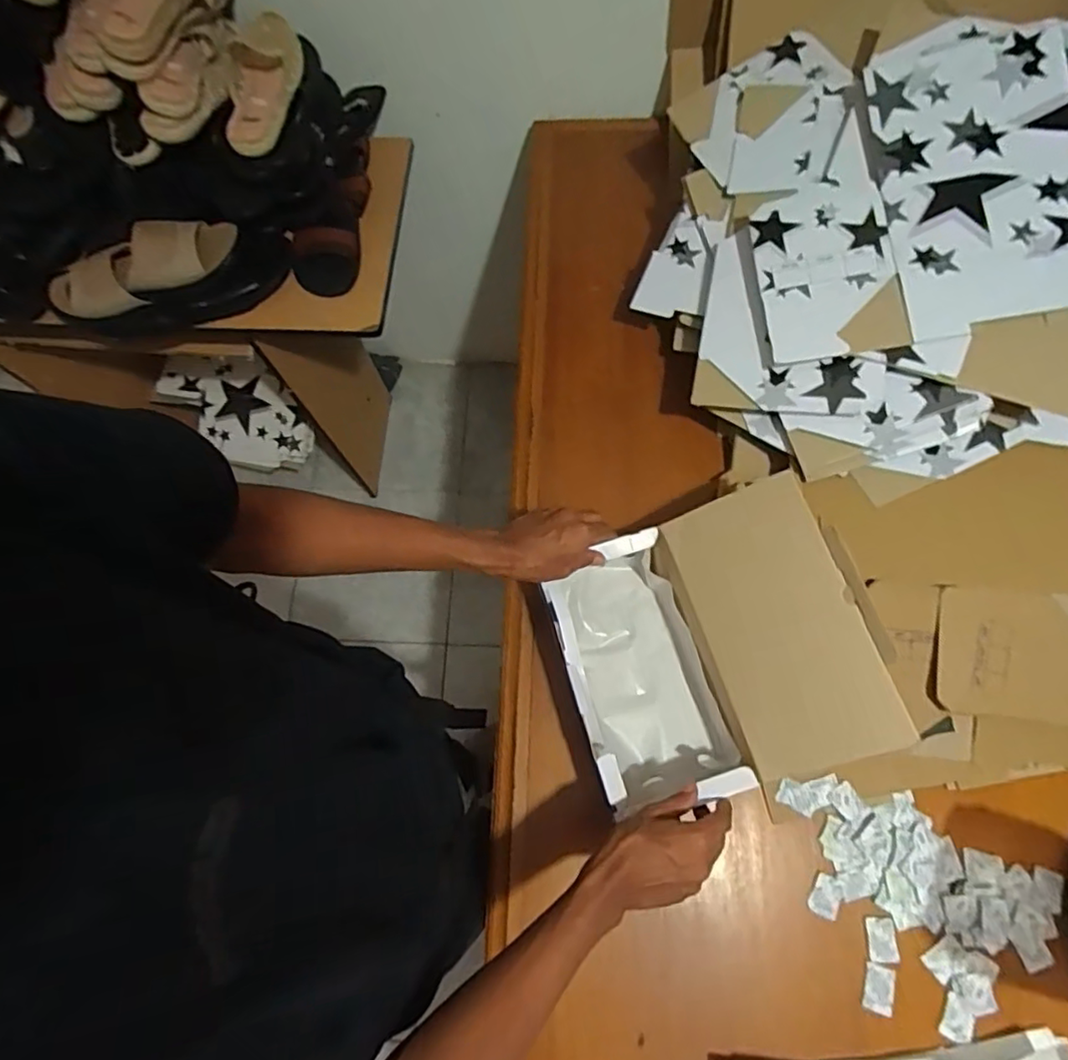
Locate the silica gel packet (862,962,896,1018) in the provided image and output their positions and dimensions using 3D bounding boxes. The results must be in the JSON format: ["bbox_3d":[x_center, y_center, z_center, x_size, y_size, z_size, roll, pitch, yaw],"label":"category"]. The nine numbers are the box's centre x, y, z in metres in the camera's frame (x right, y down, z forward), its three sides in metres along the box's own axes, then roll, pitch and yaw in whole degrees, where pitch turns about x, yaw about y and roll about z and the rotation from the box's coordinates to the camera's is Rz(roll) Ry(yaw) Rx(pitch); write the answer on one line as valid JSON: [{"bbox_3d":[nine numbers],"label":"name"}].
[{"bbox_3d":[0.354,0.471,0.627,0.032,0.006,0.042,16,73,7],"label":"silica gel packet"}]

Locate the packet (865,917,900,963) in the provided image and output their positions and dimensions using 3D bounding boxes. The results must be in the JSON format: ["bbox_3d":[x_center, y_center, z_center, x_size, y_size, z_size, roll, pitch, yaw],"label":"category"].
[{"bbox_3d":[0.363,0.428,0.638,0.032,0.004,0.042,-2,72,1],"label":"packet"}]

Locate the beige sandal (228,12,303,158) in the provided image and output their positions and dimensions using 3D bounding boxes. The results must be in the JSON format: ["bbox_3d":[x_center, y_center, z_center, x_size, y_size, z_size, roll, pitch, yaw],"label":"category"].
[{"bbox_3d":[-0.368,-0.607,0.825,0.081,0.057,0.212,9,73,5],"label":"beige sandal"}]

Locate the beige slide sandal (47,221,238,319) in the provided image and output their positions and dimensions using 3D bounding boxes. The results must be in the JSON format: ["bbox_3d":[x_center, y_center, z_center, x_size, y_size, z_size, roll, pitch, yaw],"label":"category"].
[{"bbox_3d":[-0.566,-0.381,0.881,0.285,0.050,0.104,-20,73,-5],"label":"beige slide sandal"}]

